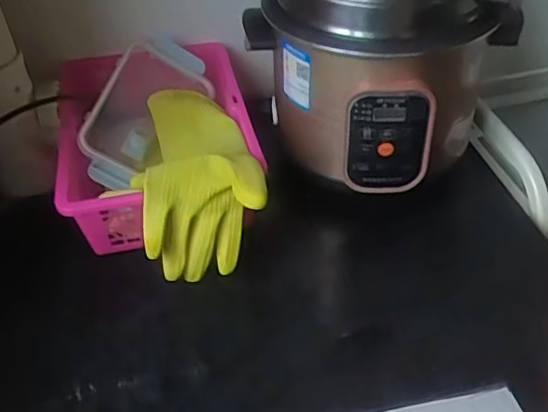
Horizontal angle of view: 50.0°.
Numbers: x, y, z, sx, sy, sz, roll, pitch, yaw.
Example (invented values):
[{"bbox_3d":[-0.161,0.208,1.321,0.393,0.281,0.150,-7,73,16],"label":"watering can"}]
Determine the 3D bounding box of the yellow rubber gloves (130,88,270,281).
[{"bbox_3d":[-0.075,-0.027,0.626,0.111,0.125,0.219,-6,42,-3],"label":"yellow rubber gloves"}]

